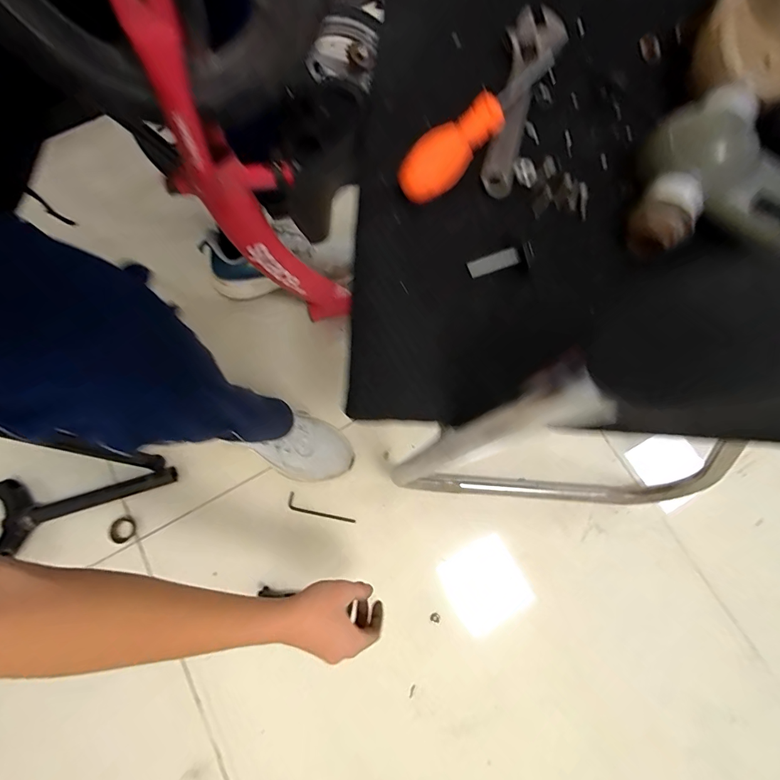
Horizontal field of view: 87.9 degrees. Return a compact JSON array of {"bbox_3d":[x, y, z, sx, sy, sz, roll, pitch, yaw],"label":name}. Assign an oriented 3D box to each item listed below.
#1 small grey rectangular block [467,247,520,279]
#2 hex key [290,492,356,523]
[{"bbox_3d":[0.075,-0.093,0.296,0.037,0.014,0.004,-17,39,7],"label":"small grey rectangular block"},{"bbox_3d":[-0.122,0.215,0.705,0.123,0.006,0.026,22,81,7],"label":"hex key"}]

